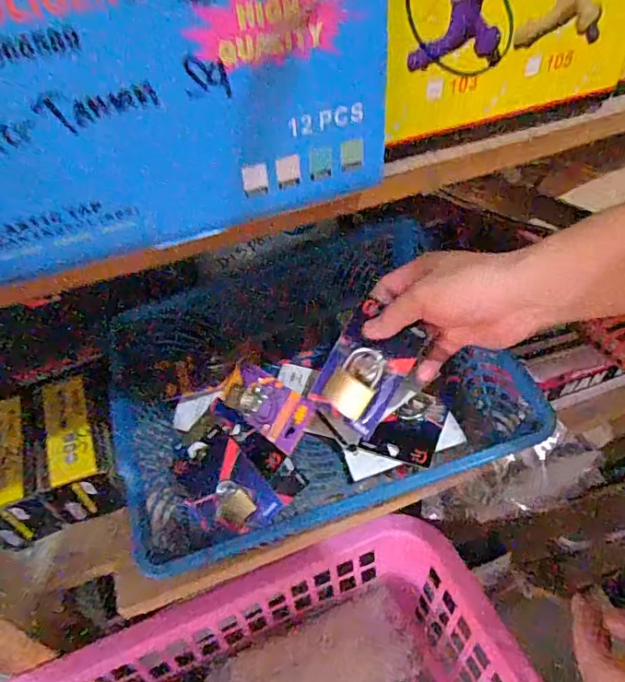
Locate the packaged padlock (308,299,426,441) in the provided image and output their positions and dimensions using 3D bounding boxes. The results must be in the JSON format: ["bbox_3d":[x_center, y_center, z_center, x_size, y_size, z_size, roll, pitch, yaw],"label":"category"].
[{"bbox_3d":[0.038,0.019,0.377,0.058,0.085,0.014,31,14,25],"label":"packaged padlock"}]

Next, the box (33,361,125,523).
[{"bbox_3d":[-0.196,0.088,0.435,0.064,0.061,0.122,-16,47,-9],"label":"box"}]

